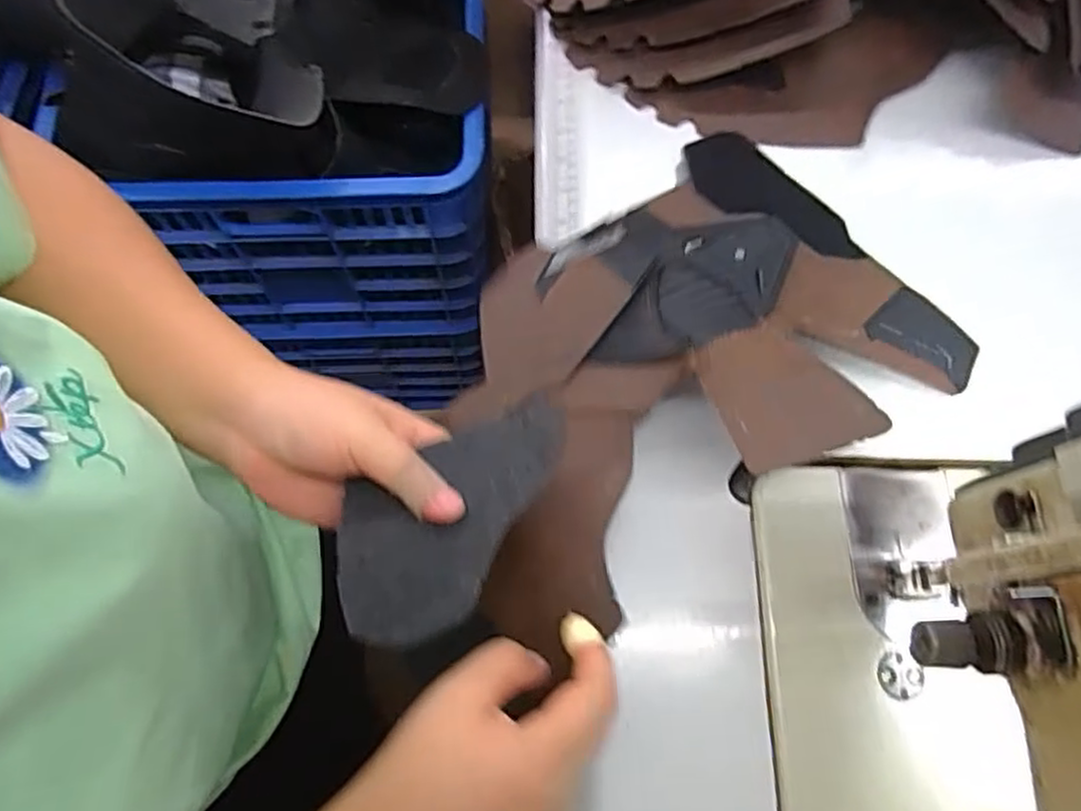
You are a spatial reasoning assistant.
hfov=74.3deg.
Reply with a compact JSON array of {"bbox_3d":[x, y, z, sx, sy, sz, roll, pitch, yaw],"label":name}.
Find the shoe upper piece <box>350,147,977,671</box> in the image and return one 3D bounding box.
[{"bbox_3d":[0.048,-0.022,0.404,0.365,0.081,0.210,-33,74,-13],"label":"shoe upper piece"}]

